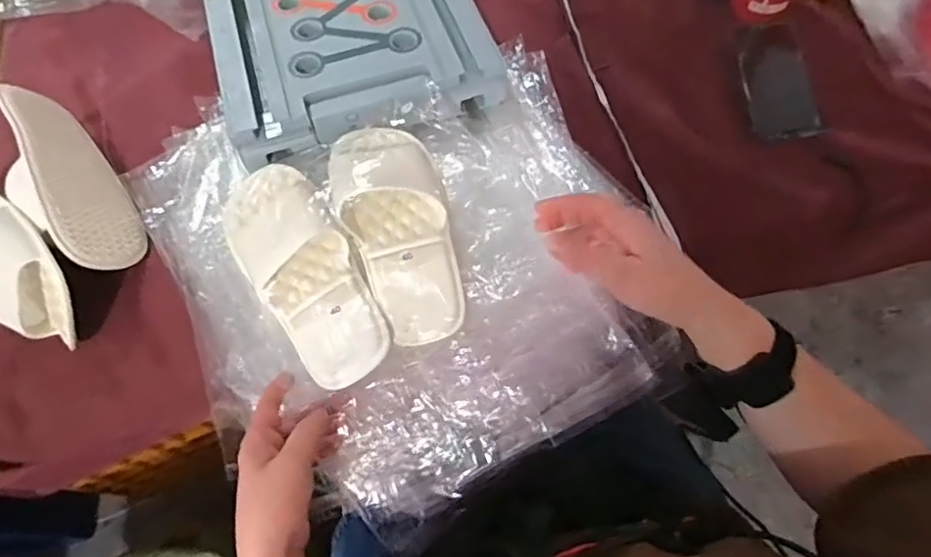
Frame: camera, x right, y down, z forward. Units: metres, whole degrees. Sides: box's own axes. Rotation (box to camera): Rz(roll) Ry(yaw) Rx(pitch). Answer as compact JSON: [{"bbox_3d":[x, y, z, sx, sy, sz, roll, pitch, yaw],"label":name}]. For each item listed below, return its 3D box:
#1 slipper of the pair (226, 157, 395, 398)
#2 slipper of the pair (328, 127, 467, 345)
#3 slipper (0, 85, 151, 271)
[{"bbox_3d":[-0.150,-0.007,0.525,0.092,0.042,0.230,-31,68,-11],"label":"slipper of the pair"},{"bbox_3d":[-0.063,-0.052,0.530,0.097,0.040,0.236,-18,66,-5],"label":"slipper of the pair"},{"bbox_3d":[-0.425,-0.094,0.600,0.060,0.104,0.237,-40,71,21],"label":"slipper"}]

